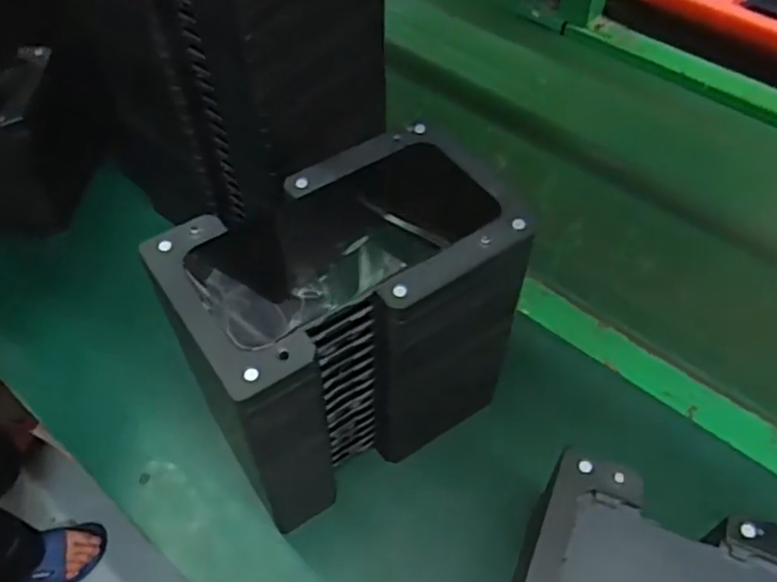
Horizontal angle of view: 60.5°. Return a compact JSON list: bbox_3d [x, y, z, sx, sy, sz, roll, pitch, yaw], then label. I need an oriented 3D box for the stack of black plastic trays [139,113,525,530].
[{"bbox_3d":[-0.019,0.024,0.417,0.186,0.184,0.116,-29,59,-19],"label":"stack of black plastic trays"}]

